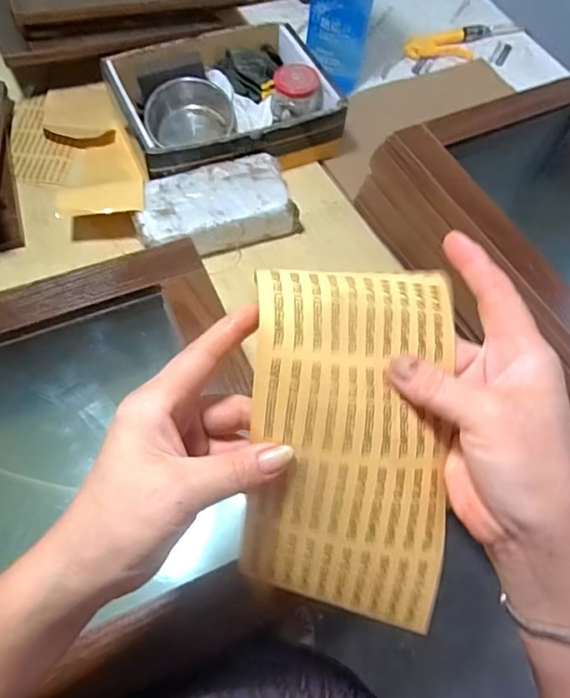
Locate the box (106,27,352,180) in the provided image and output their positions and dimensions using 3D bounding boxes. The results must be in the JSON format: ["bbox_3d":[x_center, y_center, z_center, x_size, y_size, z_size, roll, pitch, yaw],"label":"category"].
[{"bbox_3d":[-0.091,-0.369,0.745,0.305,0.079,0.232,-26,67,-17],"label":"box"}]

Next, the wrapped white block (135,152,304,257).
[{"bbox_3d":[-0.092,-0.185,0.678,0.206,0.058,0.115,-19,65,-14],"label":"wrapped white block"}]

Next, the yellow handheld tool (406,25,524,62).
[{"bbox_3d":[0.365,-0.604,0.987,0.280,0.028,0.074,-23,66,-15],"label":"yellow handheld tool"}]

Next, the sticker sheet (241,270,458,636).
[{"bbox_3d":[0.032,0.053,0.266,0.105,0.036,0.186,5,95,-10],"label":"sticker sheet"}]

